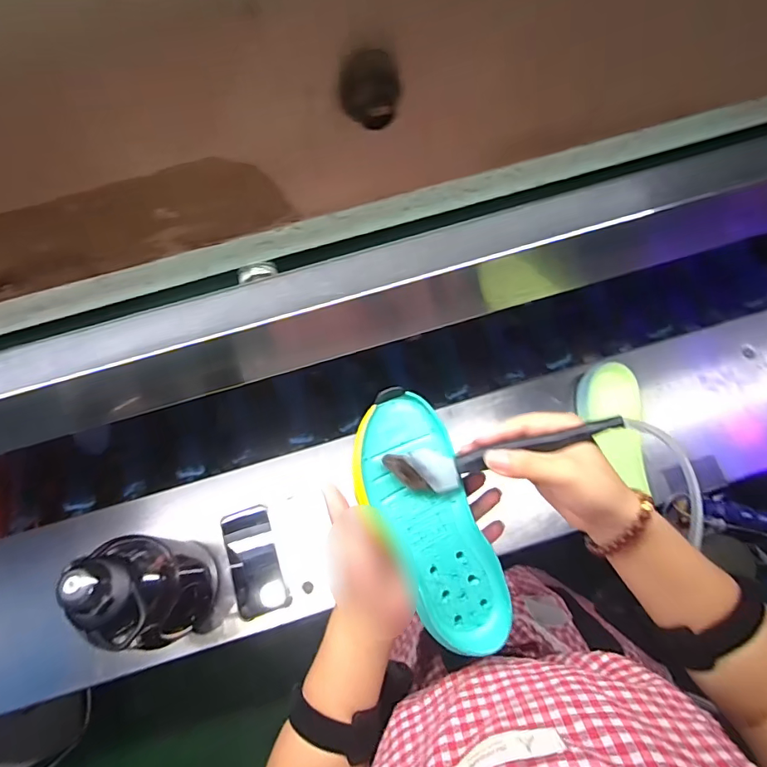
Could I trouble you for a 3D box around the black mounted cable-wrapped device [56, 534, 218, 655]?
[{"bbox_3d":[-0.293,0.263,0.613,0.097,0.231,0.123,0,70,3],"label":"black mounted cable-wrapped device"}]

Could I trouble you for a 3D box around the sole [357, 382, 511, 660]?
[{"bbox_3d":[0.035,0.104,0.366,0.077,0.017,0.197,-24,87,-6],"label":"sole"}]

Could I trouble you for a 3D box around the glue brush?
[{"bbox_3d":[0.087,0.057,0.353,0.169,0.008,0.036,-10,102,8],"label":"glue brush"}]

